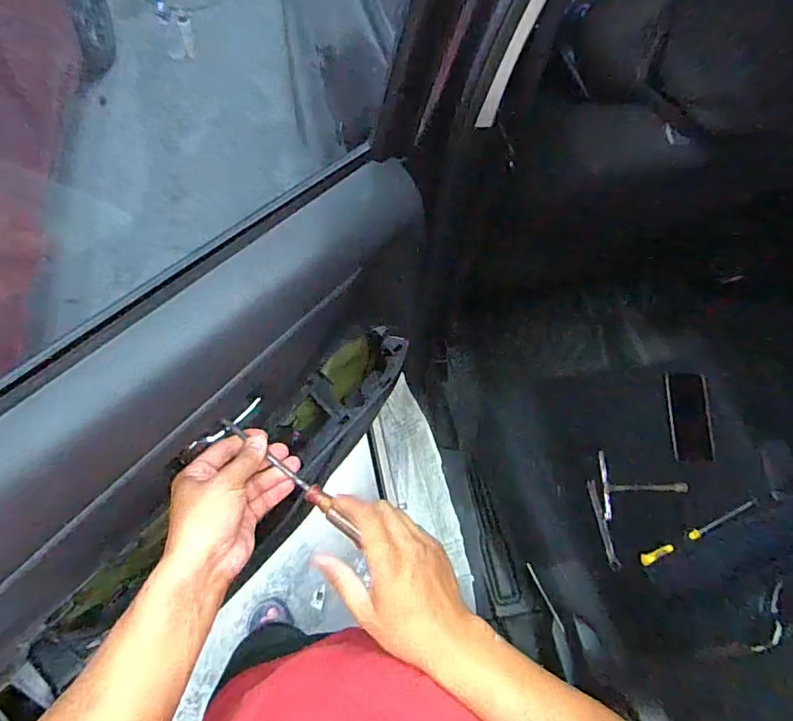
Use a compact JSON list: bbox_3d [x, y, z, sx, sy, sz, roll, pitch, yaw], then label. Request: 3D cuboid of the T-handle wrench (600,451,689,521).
[{"bbox_3d":[0.424,0.217,0.848,0.140,0.024,0.107,3,59,-2],"label":"T-handle wrench"}]

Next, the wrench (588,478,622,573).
[{"bbox_3d":[0.347,0.275,0.828,0.017,0.009,0.143,-7,72,-8],"label":"wrench"}]

